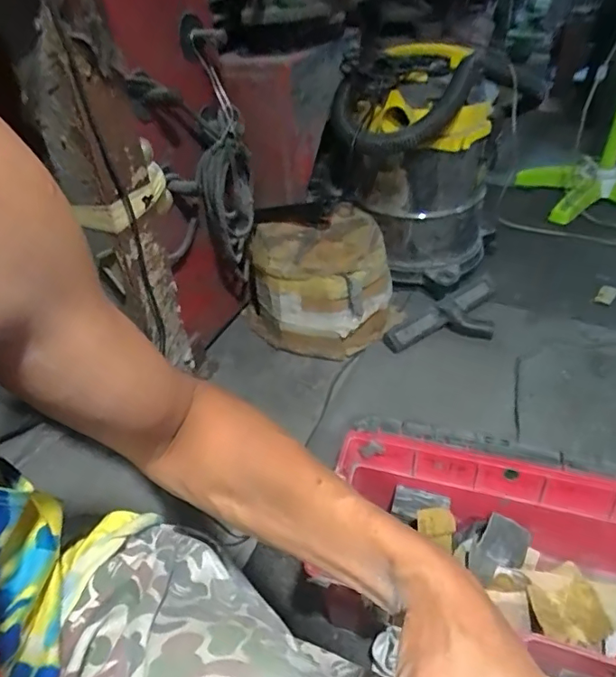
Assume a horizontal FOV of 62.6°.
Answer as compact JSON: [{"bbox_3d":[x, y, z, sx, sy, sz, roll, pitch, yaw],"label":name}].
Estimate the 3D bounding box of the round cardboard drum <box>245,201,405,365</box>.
[{"bbox_3d":[0.029,-0.121,1.099,0.322,0.200,0.276,-6,40,-1],"label":"round cardboard drum"}]

